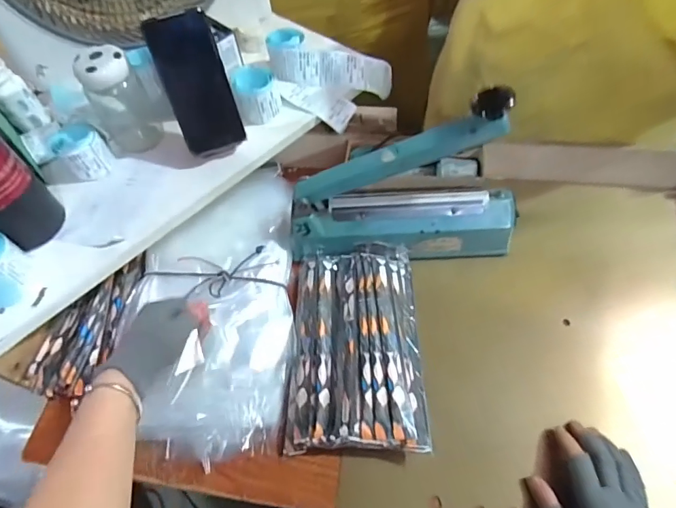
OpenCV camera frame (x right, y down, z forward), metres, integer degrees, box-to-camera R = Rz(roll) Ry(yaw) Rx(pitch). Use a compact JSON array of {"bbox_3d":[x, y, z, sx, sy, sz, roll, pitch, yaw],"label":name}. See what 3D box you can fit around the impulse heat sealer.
[{"bbox_3d":[0.083,-0.100,0.561,0.289,0.228,0.098,-2,56,4],"label":"impulse heat sealer"}]

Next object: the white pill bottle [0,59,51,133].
[{"bbox_3d":[-0.454,-0.221,0.616,0.047,0.092,0.047,-37,61,-18],"label":"white pill bottle"}]

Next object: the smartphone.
[{"bbox_3d":[-0.177,-0.213,0.556,0.076,0.161,0.006,-20,26,-11],"label":"smartphone"}]

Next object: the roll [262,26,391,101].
[{"bbox_3d":[-0.010,-0.292,0.684,0.205,0.063,0.080,11,56,-9],"label":"roll"}]

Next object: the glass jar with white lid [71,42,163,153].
[{"bbox_3d":[-0.300,-0.211,0.598,0.076,0.139,0.082,-2,56,4],"label":"glass jar with white lid"}]

